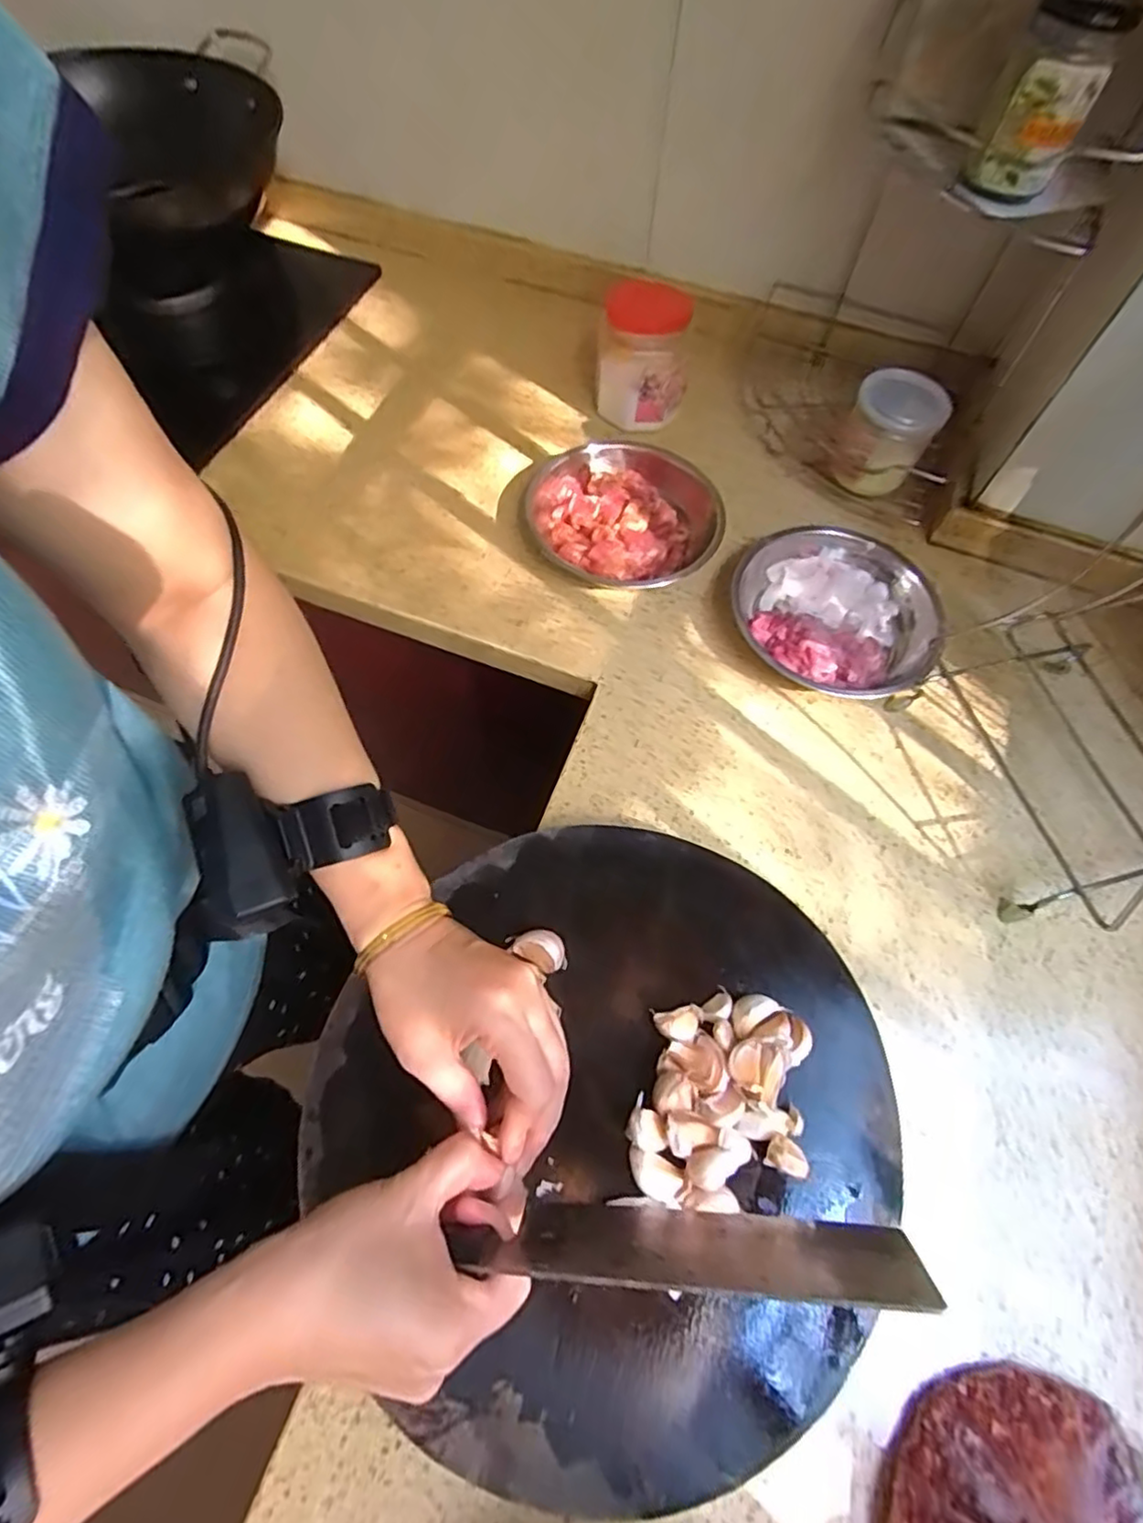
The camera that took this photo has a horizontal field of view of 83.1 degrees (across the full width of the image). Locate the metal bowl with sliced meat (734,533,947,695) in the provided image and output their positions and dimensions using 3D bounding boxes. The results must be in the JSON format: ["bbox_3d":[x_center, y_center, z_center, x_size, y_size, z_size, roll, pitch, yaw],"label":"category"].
[{"bbox_3d":[0.252,-0.147,0.617,0.192,0.055,0.172,33,67,13],"label":"metal bowl with sliced meat"}]

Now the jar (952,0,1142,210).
[{"bbox_3d":[0.337,-0.469,0.461,0.061,0.109,0.054,30,67,12],"label":"jar"}]

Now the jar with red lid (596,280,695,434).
[{"bbox_3d":[0.076,-0.450,0.715,0.091,0.130,0.098,3,64,-1],"label":"jar with red lid"}]

